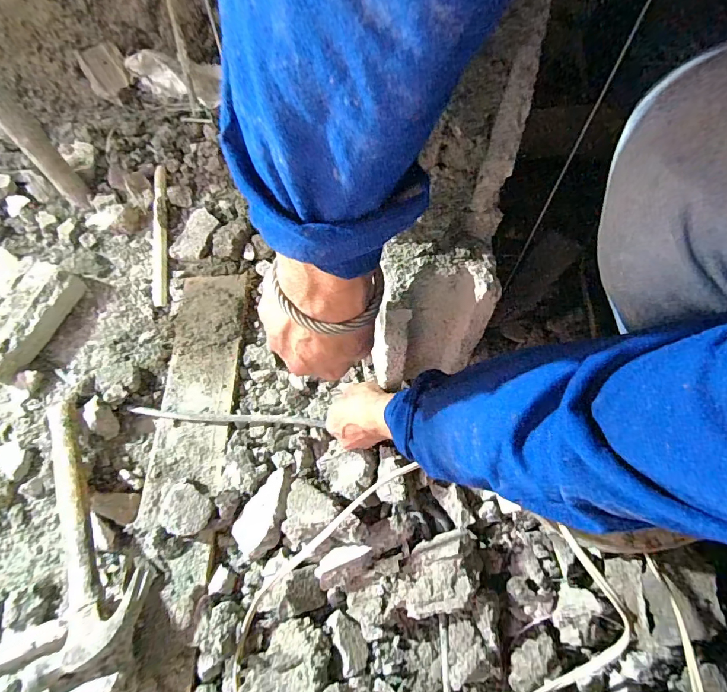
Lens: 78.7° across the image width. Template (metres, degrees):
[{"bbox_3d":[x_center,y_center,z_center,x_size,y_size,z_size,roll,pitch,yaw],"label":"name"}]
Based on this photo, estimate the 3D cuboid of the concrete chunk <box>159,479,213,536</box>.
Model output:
[{"bbox_3d":[-0.217,0.197,0.536,0.061,0.038,0.052,33,69,15],"label":"concrete chunk"}]

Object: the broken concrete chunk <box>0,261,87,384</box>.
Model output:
[{"bbox_3d":[-0.513,-0.035,0.675,0.084,0.053,0.191,19,66,9],"label":"broken concrete chunk"}]

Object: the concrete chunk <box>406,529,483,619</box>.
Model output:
[{"bbox_3d":[0.086,0.242,0.476,0.086,0.039,0.072,-9,64,-4],"label":"concrete chunk"}]

